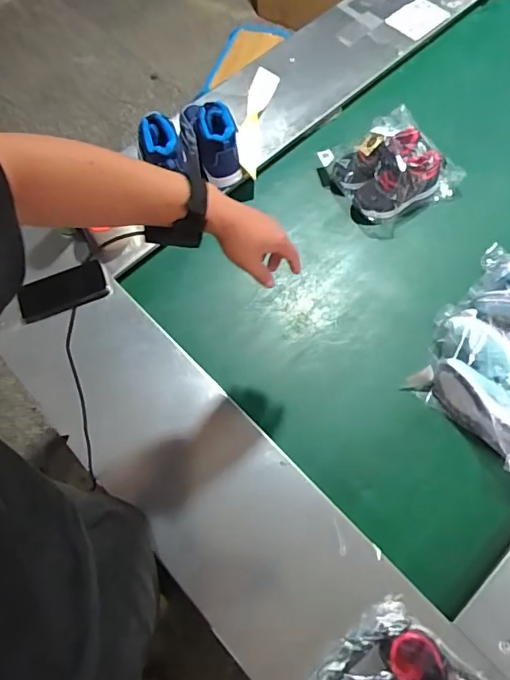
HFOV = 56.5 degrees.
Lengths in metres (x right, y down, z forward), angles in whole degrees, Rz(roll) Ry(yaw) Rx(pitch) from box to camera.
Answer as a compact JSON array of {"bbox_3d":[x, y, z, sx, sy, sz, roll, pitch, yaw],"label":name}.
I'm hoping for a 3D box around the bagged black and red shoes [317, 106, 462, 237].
[{"bbox_3d":[0.272,-0.350,0.967,0.220,0.089,0.218,-32,68,-10],"label":"bagged black and red shoes"}]

